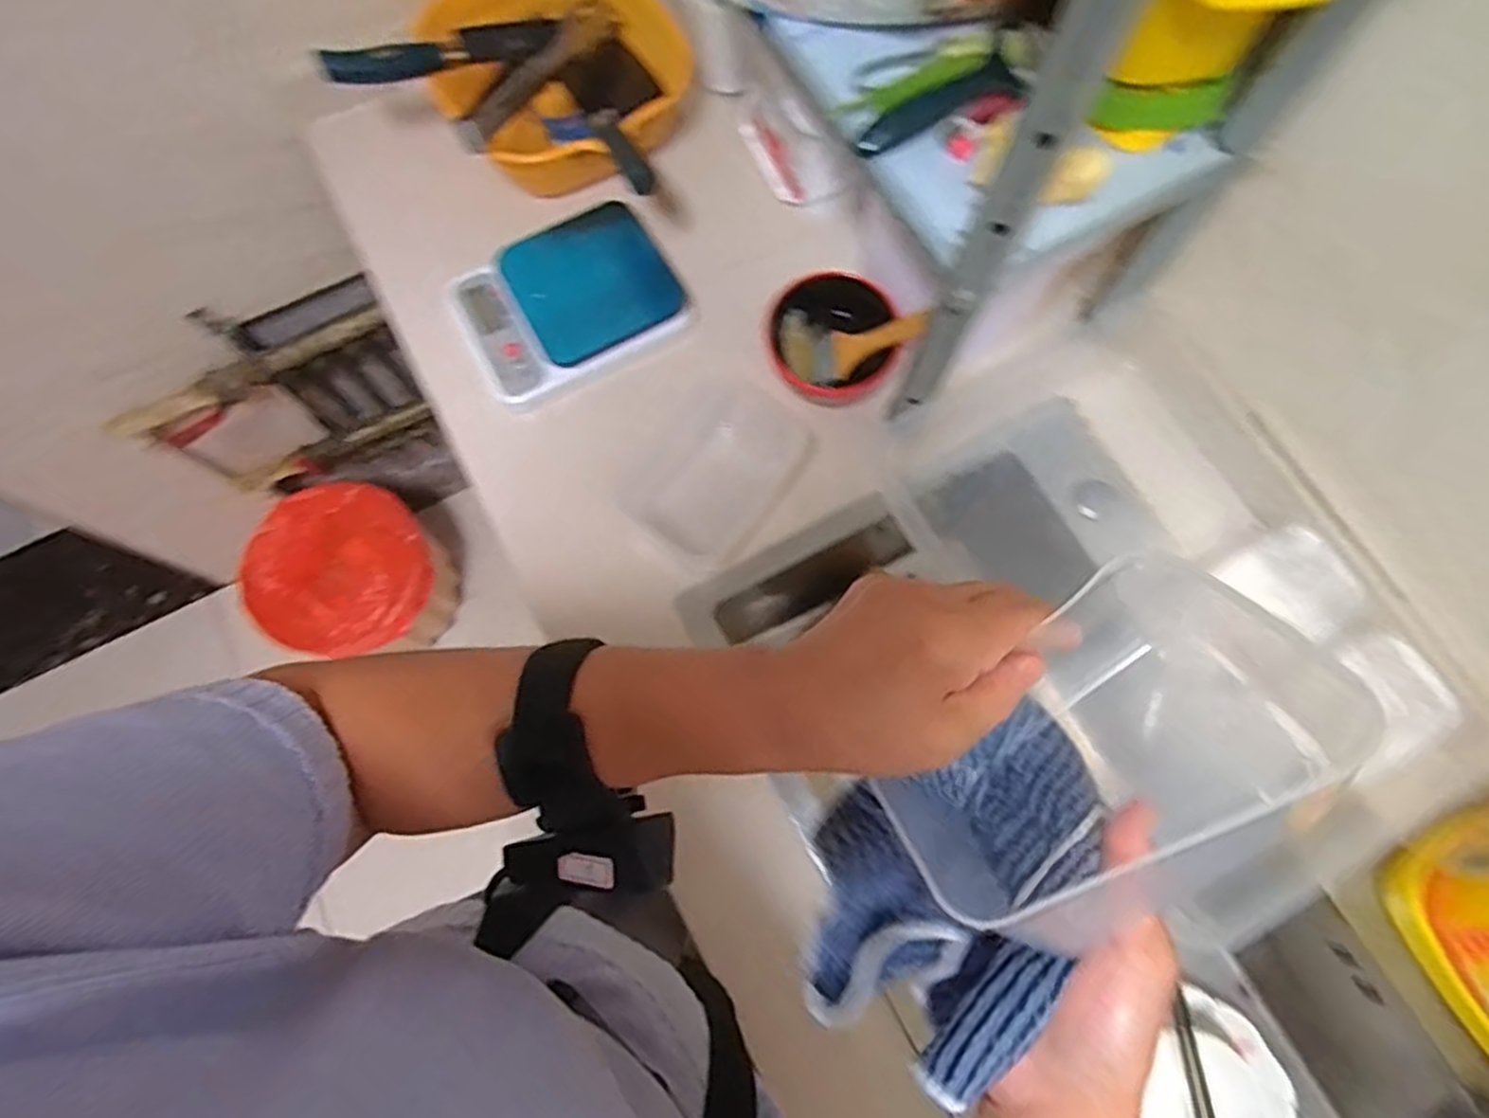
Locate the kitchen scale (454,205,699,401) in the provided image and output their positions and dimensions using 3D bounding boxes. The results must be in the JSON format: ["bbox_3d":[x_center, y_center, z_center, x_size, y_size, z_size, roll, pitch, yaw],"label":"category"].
[{"bbox_3d":[-0.161,-0.239,0.679,0.193,0.032,0.146,-28,75,-9],"label":"kitchen scale"}]

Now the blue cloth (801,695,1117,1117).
[{"bbox_3d":[0.083,0.121,0.298,0.091,0.048,0.143,39,76,11],"label":"blue cloth"}]

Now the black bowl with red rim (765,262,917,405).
[{"bbox_3d":[0.077,-0.187,0.647,0.112,0.066,0.099,40,77,11],"label":"black bowl with red rim"}]

